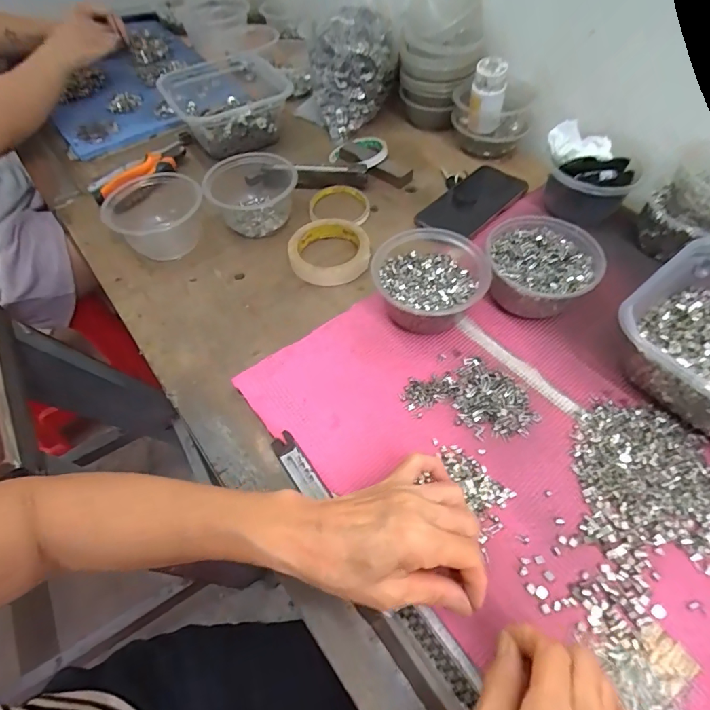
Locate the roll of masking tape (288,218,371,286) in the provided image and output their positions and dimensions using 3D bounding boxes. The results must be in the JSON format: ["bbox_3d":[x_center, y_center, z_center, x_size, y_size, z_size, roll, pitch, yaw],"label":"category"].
[{"bbox_3d":[-0.031,-0.132,0.537,0.094,0.022,0.100,-1,56,1],"label":"roll of masking tape"}]

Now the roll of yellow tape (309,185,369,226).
[{"bbox_3d":[-0.021,-0.211,0.598,0.080,0.010,0.080,-2,57,3],"label":"roll of yellow tape"}]

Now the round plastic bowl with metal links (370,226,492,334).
[{"bbox_3d":[0.079,-0.074,0.459,0.112,0.055,0.113,-1,56,1],"label":"round plastic bowl with metal links"}]

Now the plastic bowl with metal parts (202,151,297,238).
[{"bbox_3d":[-0.132,-0.216,0.569,0.109,0.054,0.104,-2,57,3],"label":"plastic bowl with metal parts"}]

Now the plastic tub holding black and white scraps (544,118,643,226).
[{"bbox_3d":[0.283,-0.219,0.532,0.083,0.078,0.108,-36,62,-21],"label":"plastic tub holding black and white scraps"}]

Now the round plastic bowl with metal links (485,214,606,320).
[{"bbox_3d":[0.197,-0.094,0.465,0.110,0.055,0.116,-1,56,1],"label":"round plastic bowl with metal links"}]

